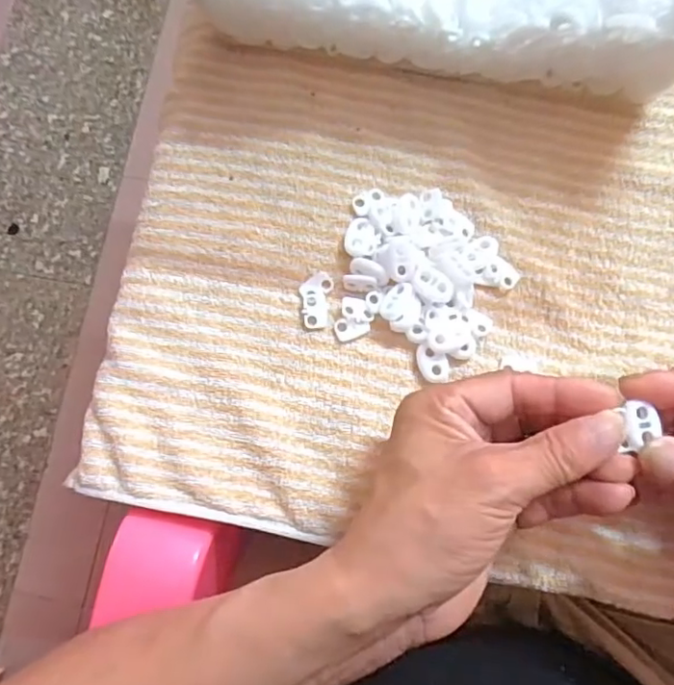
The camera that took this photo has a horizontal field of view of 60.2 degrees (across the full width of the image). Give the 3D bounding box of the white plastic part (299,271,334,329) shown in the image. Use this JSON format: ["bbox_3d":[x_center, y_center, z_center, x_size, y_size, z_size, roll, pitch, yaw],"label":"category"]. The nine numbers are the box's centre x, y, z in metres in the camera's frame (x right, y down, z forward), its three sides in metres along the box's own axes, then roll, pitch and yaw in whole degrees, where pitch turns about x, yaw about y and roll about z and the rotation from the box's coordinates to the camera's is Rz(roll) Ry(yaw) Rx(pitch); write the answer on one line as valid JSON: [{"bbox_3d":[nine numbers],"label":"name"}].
[{"bbox_3d":[-0.012,-0.024,0.314,0.017,0.004,0.031,8,79,2],"label":"white plastic part"}]

